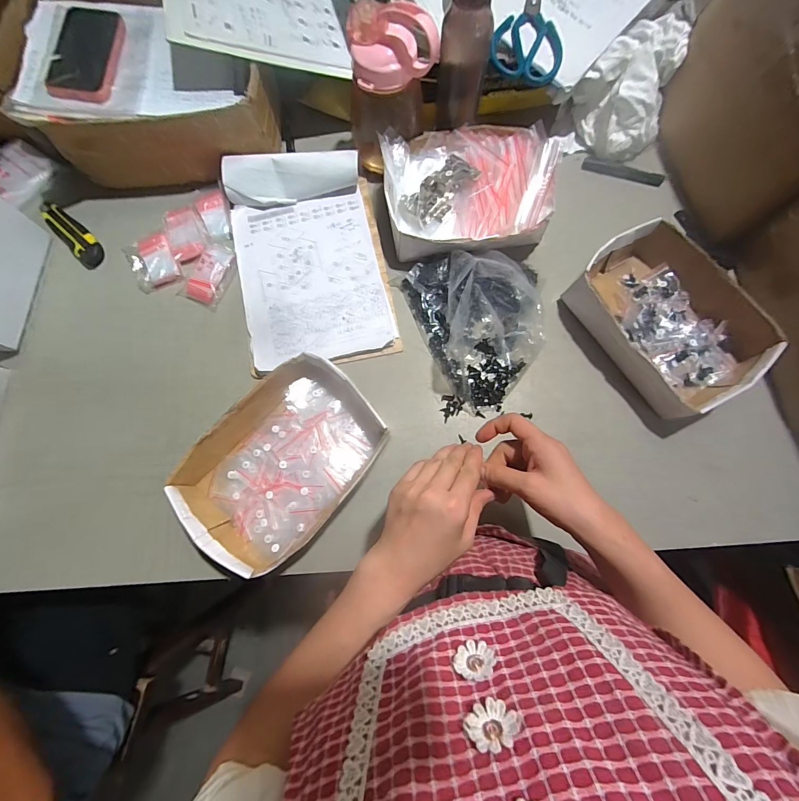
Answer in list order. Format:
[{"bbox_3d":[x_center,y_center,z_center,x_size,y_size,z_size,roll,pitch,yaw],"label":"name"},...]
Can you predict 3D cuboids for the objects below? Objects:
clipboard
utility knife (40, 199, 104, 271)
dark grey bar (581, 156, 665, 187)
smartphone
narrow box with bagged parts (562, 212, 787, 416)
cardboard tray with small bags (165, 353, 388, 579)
[{"bbox_3d":[-0.135,-0.213,0.535,0.220,0.050,0.326,-12,76,-2],"label":"clipboard"},{"bbox_3d":[-0.509,-0.263,0.555,0.038,0.015,0.148,-43,79,-9],"label":"utility knife"},{"bbox_3d":[0.381,-0.392,0.610,0.131,0.017,0.016,22,78,6],"label":"dark grey bar"},{"bbox_3d":[-0.425,-0.475,0.489,0.072,0.005,0.159,4,76,-16],"label":"smartphone"},{"bbox_3d":[0.372,-0.114,0.511,0.172,0.068,0.254,-30,78,-6],"label":"narrow box with bagged parts"},{"bbox_3d":[-0.147,0.075,0.457,0.179,0.060,0.250,36,79,9],"label":"cardboard tray with small bags"}]

